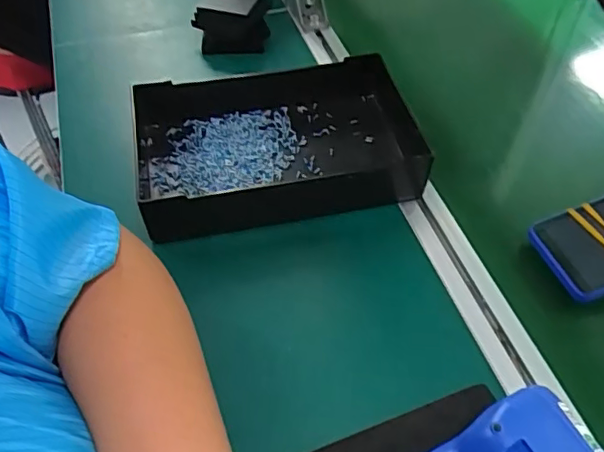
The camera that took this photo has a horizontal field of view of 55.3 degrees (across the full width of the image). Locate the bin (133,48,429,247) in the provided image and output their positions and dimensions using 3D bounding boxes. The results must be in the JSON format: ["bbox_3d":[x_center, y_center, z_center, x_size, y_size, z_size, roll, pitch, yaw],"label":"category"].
[{"bbox_3d":[-0.018,-0.074,0.548,0.269,0.059,0.160,-9,50,-8],"label":"bin"}]

